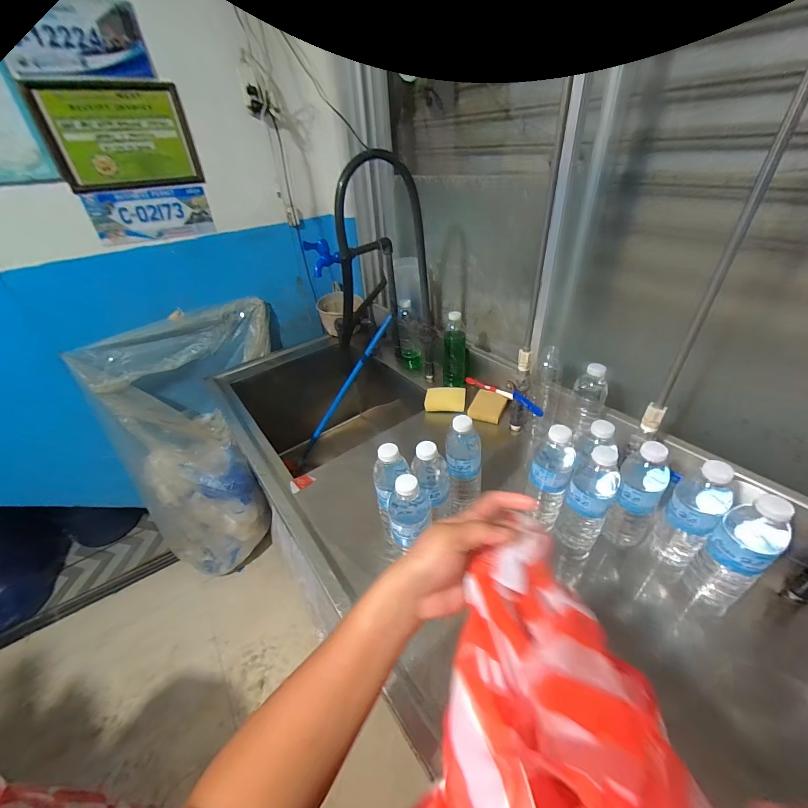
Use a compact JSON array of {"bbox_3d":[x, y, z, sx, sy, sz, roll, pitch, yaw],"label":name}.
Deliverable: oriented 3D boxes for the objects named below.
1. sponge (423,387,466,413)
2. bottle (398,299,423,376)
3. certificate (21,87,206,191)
[{"bbox_3d":[0.109,-0.013,0.941,0.103,0.022,0.088,5,38,12],"label":"sponge"},{"bbox_3d":[0.019,-0.194,1.073,0.067,0.222,0.058,-7,37,-3],"label":"bottle"},{"bbox_3d":[-0.757,-0.716,0.973,0.323,0.221,0.025,-23,48,-24],"label":"certificate"}]

